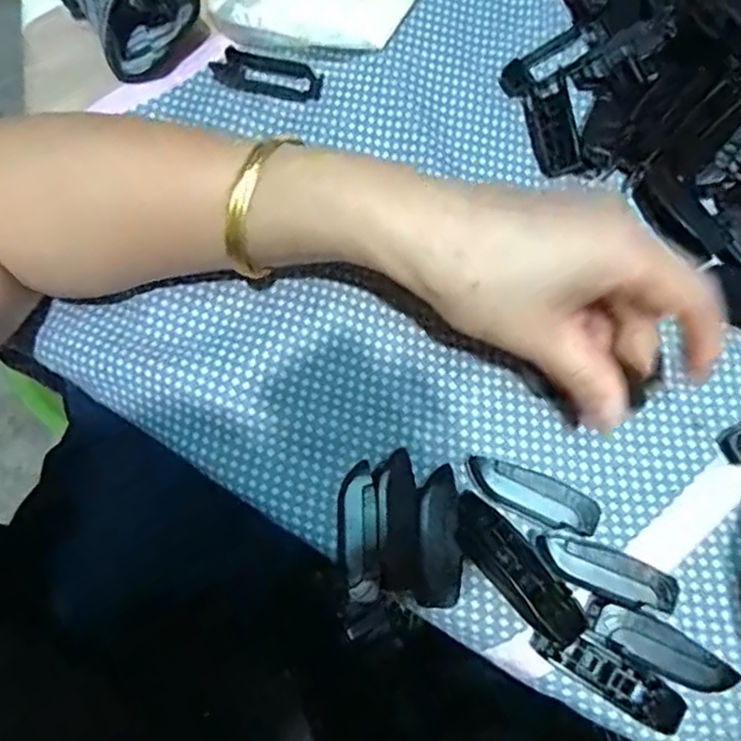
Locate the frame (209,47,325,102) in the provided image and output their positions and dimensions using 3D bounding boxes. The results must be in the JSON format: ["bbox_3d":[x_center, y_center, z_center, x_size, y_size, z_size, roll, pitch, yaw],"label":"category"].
[{"bbox_3d":[-0.053,-0.151,0.334,0.058,0.014,0.018,6,75,4],"label":"frame"}]

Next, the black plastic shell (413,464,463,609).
[{"bbox_3d":[0.028,0.068,0.268,0.018,0.014,0.053,3,75,4],"label":"black plastic shell"}]

